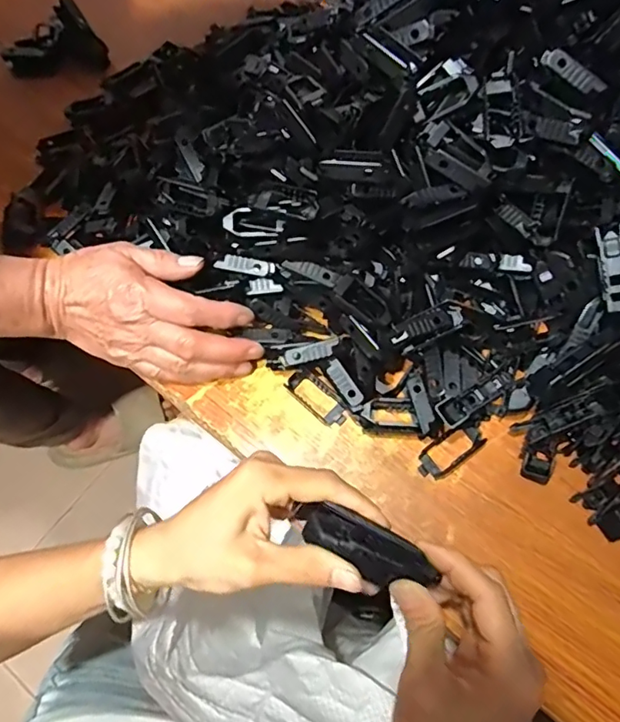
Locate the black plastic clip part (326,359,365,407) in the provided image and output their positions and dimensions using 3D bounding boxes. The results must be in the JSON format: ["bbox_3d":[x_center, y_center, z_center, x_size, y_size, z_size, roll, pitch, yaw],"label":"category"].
[{"bbox_3d":[0.025,0.019,0.384,0.013,0.021,0.036,-32,73,-8],"label":"black plastic clip part"}]

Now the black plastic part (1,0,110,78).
[{"bbox_3d":[-0.255,-0.309,0.506,0.085,0.032,0.071,-35,73,-9],"label":"black plastic part"}]

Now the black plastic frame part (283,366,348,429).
[{"bbox_3d":[0.006,0.027,0.391,0.052,0.005,0.024,42,78,15],"label":"black plastic frame part"}]

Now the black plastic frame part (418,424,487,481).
[{"bbox_3d":[0.101,0.065,0.375,0.052,0.011,0.024,-36,74,-9],"label":"black plastic frame part"}]

